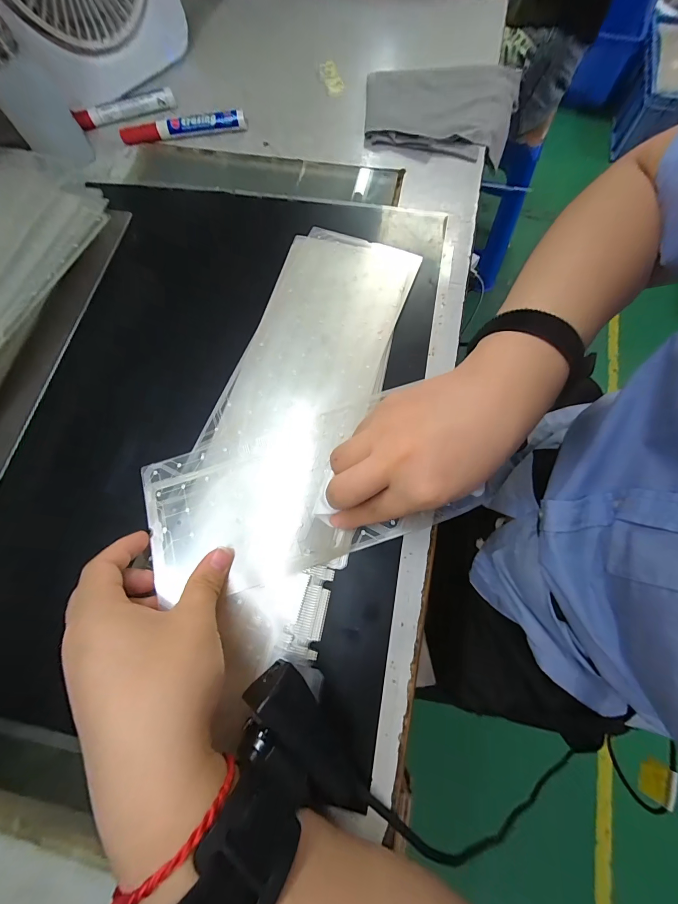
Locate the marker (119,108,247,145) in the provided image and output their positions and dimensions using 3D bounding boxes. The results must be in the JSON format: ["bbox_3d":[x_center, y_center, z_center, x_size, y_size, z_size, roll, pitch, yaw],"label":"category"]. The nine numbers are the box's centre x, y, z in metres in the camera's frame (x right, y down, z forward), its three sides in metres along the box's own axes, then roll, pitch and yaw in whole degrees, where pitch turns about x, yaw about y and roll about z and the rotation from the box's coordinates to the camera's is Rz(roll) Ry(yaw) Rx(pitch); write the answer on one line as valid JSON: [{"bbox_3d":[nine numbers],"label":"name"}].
[{"bbox_3d":[-0.176,-0.365,0.378,0.140,0.019,0.013,-8,71,-1],"label":"marker"}]

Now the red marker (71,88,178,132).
[{"bbox_3d":[-0.249,-0.402,0.391,0.112,0.018,0.020,-19,72,-5],"label":"red marker"}]

